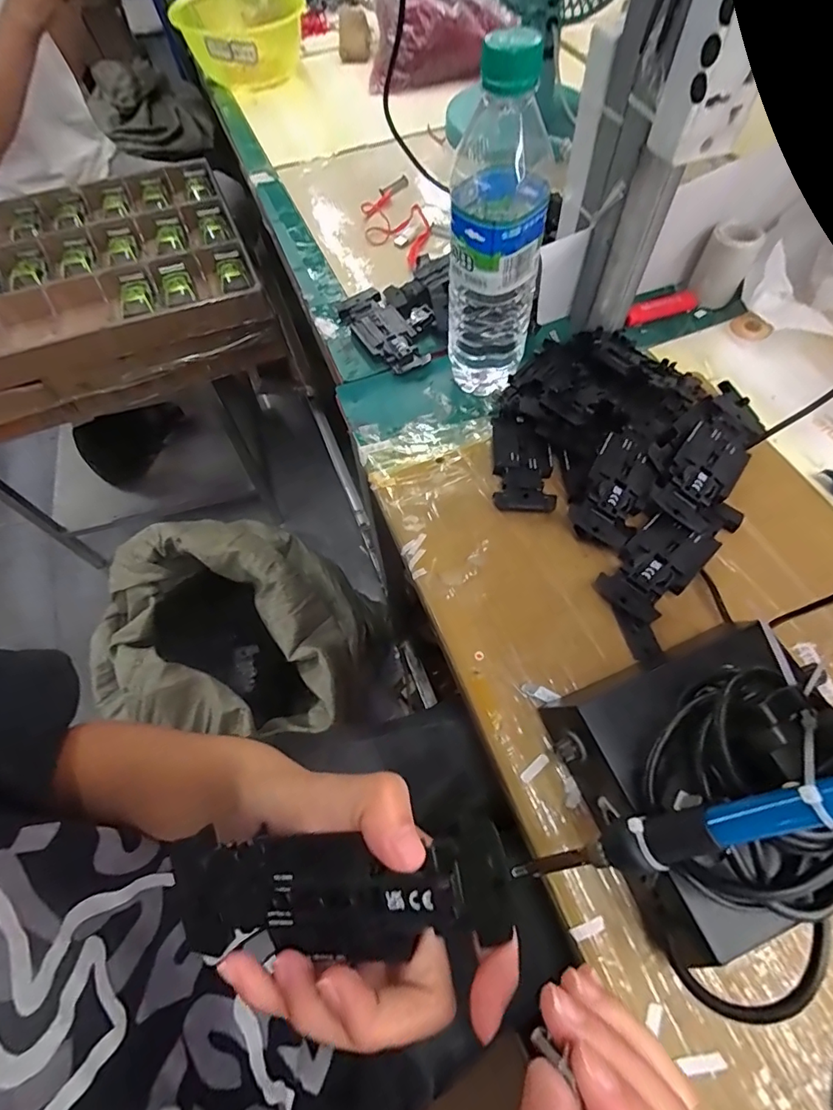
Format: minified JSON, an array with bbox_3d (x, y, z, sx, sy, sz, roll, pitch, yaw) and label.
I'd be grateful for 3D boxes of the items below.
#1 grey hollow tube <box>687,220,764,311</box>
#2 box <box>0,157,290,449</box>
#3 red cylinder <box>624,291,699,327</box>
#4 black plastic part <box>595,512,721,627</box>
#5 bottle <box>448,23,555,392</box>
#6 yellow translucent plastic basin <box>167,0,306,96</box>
[{"bbox_3d":[0.294,-0.276,0.464,0.044,0.071,0.038,31,68,17],"label":"grey hollow tube"},{"bbox_3d":[-0.618,-0.446,0.860,0.637,0.158,0.431,-23,64,-9],"label":"box"},{"bbox_3d":[0.242,-0.245,0.481,0.078,0.016,0.016,-19,63,-8],"label":"red cylinder"},{"bbox_3d":[0.170,0.008,0.344,0.087,0.015,0.047,-42,68,-18],"label":"black plastic part"},{"bbox_3d":[0.057,-0.217,0.355,0.063,0.212,0.063,2,63,3],"label":"bottle"},{"bbox_3d":[-0.259,-0.788,0.734,0.179,0.083,0.221,-23,64,-10],"label":"yellow translucent plastic basin"}]

